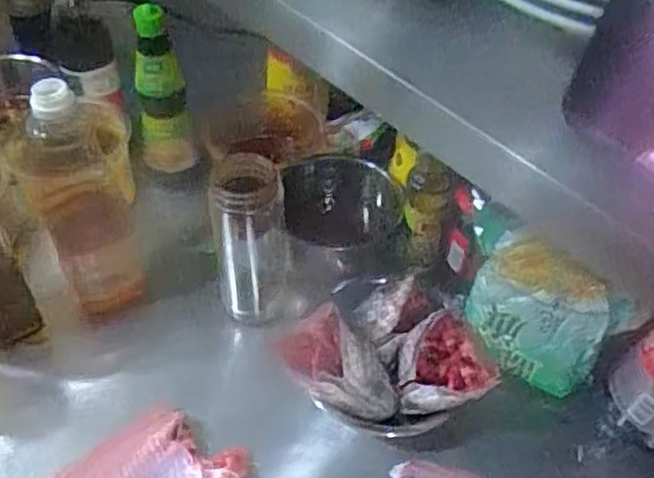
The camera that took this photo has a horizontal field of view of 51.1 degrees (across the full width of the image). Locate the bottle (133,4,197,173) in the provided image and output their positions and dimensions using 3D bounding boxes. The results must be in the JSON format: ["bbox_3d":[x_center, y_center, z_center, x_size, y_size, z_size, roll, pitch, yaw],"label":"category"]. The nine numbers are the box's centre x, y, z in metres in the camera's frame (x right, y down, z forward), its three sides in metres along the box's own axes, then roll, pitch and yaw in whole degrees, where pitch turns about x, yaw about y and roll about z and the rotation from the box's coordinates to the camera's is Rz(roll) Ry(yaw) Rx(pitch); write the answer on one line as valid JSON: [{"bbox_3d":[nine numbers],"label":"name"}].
[{"bbox_3d":[-0.182,-0.155,0.739,0.058,0.179,0.045,-12,50,-11],"label":"bottle"}]

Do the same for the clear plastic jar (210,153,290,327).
[{"bbox_3d":[-0.073,0.005,0.650,0.072,0.177,0.058,-2,49,-3],"label":"clear plastic jar"}]

